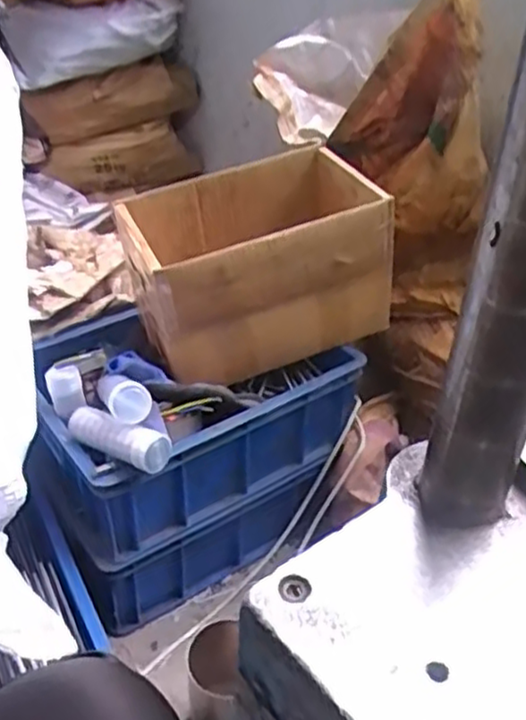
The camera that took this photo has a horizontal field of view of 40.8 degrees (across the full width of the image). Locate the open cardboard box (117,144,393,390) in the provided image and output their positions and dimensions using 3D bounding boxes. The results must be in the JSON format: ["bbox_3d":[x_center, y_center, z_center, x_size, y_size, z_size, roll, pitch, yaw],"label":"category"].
[{"bbox_3d":[-0.012,-0.130,0.947,0.310,0.204,0.211,-14,39,-21],"label":"open cardboard box"}]

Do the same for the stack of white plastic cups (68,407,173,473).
[{"bbox_3d":[-0.162,0.080,0.784,0.132,0.043,0.035,23,41,26],"label":"stack of white plastic cups"}]

